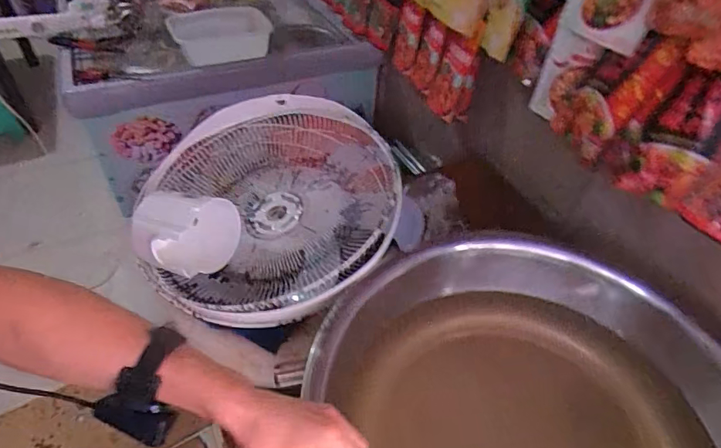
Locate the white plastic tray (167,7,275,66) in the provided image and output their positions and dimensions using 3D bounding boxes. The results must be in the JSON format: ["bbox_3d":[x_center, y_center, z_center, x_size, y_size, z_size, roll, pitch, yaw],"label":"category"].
[{"bbox_3d":[-0.450,-0.613,1.478,0.318,0.122,0.192,-7,46,-11],"label":"white plastic tray"}]

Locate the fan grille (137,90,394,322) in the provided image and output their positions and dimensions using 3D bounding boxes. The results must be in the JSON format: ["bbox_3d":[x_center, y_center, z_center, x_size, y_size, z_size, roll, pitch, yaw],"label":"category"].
[{"bbox_3d":[-0.148,-0.044,0.802,0.415,0.082,0.457,-16,53,-2],"label":"fan grille"}]

